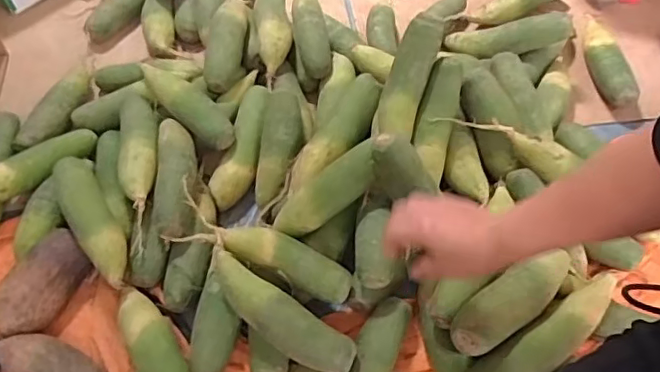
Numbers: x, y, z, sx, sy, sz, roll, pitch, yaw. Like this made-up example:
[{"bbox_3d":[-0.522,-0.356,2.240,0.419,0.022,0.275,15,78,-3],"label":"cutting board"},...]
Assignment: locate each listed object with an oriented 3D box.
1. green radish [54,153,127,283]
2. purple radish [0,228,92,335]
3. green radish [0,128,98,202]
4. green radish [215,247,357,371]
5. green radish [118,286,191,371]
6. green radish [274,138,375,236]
[{"bbox_3d":[-0.321,0.039,0.752,0.058,0.049,0.225,-28,60,-18],"label":"green radish"},{"bbox_3d":[-0.376,0.123,0.727,0.073,0.058,0.144,23,59,15],"label":"purple radish"},{"bbox_3d":[-0.450,-0.023,0.830,0.045,0.044,0.230,33,47,20],"label":"green radish"},{"bbox_3d":[-0.064,0.155,0.670,0.201,0.070,0.057,30,61,19],"label":"green radish"},{"bbox_3d":[-0.210,0.206,0.677,0.056,0.052,0.212,-26,60,-17],"label":"green radish"},{"bbox_3d":[-0.005,0.007,0.719,0.169,0.043,0.050,-41,59,15],"label":"green radish"}]

